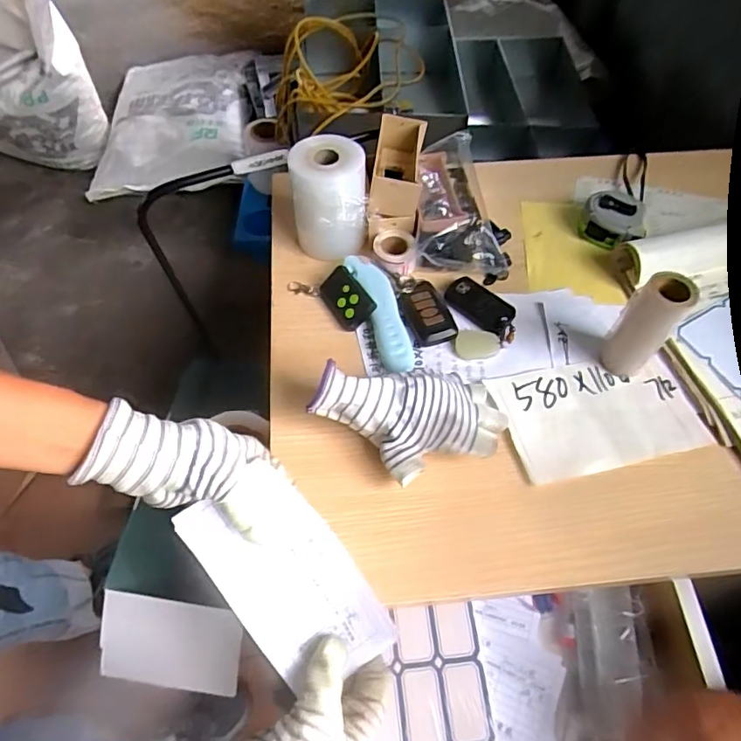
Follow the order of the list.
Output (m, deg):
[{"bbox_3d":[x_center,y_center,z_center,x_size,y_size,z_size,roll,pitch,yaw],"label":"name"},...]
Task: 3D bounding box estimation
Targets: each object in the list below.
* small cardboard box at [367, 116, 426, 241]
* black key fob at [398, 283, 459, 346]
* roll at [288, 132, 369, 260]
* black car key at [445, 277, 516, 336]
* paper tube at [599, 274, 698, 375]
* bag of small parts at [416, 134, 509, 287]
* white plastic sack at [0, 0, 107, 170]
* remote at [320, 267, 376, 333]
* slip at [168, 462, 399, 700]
[{"bbox_3d":[0.027,-0.206,0.550,0.053,0.054,0.124,6,58,2],"label":"small cardboard box"},{"bbox_3d":[0.056,-0.056,0.509,0.041,0.013,0.069,-15,60,-10],"label":"black key fob"},{"bbox_3d":[-0.041,-0.172,0.540,0.072,0.111,0.066,1,58,-1],"label":"roll"},{"bbox_3d":[0.108,-0.066,0.516,0.069,0.008,0.044,34,64,18],"label":"black car key"},{"bbox_3d":[0.236,-0.038,0.449,0.041,0.101,0.032,37,64,20],"label":"paper tube"},{"bbox_3d":[0.103,-0.187,0.569,0.100,0.056,0.176,7,58,3],"label":"bag of small parts"},{"bbox_3d":[-0.995,-0.849,1.508,0.400,0.632,0.247,-19,60,-14],"label":"white plastic sack"},{"bbox_3d":[-0.025,-0.071,0.517,0.040,0.015,0.061,-41,61,15],"label":"remote"},{"bbox_3d":[-0.057,0.139,0.353,0.081,0.012,0.142,-36,81,-8],"label":"slip"}]

